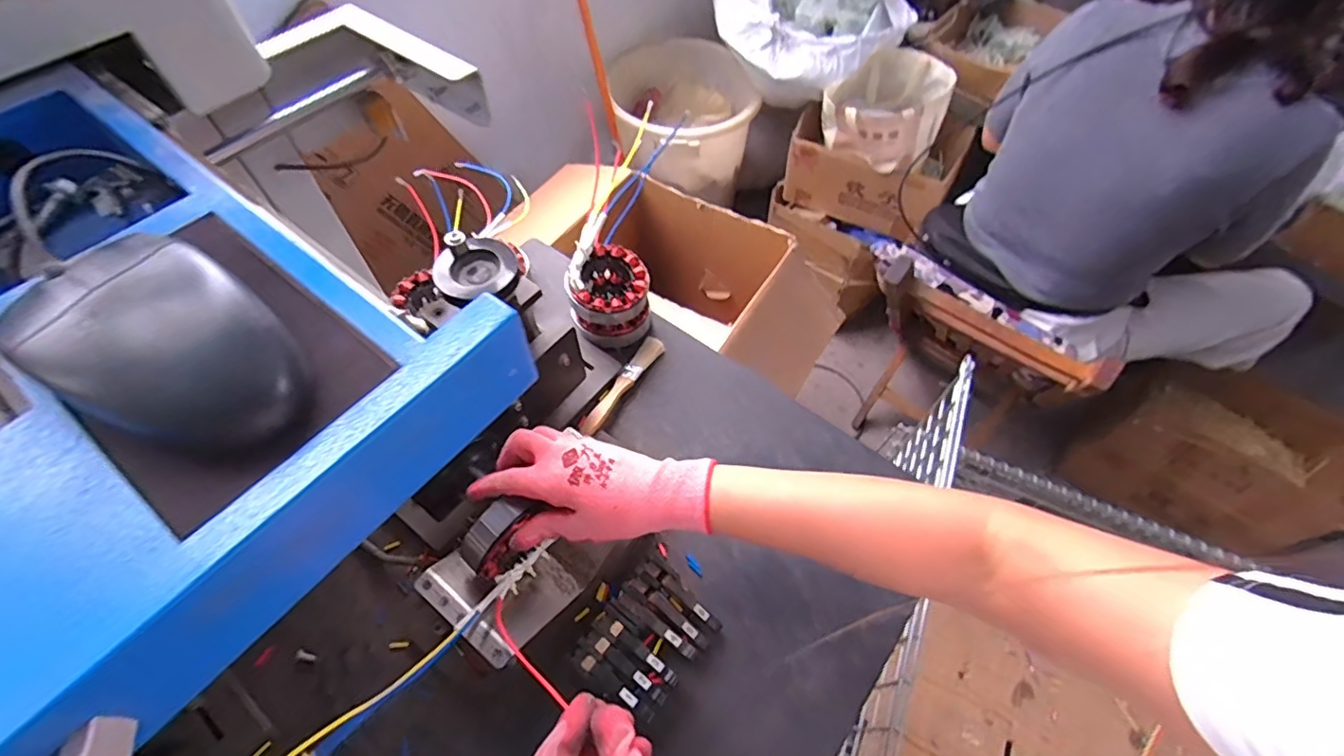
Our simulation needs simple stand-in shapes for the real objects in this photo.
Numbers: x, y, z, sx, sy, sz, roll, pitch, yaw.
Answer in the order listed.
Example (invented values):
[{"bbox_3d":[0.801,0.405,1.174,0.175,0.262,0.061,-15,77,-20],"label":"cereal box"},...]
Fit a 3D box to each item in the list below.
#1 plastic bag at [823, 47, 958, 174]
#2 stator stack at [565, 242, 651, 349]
[{"bbox_3d":[0.473,-0.599,1.270,0.243,0.175,0.210,28,62,16],"label":"plastic bag"},{"bbox_3d":[-0.068,-0.092,0.636,0.083,0.077,0.084,-6,58,-4],"label":"stator stack"}]

